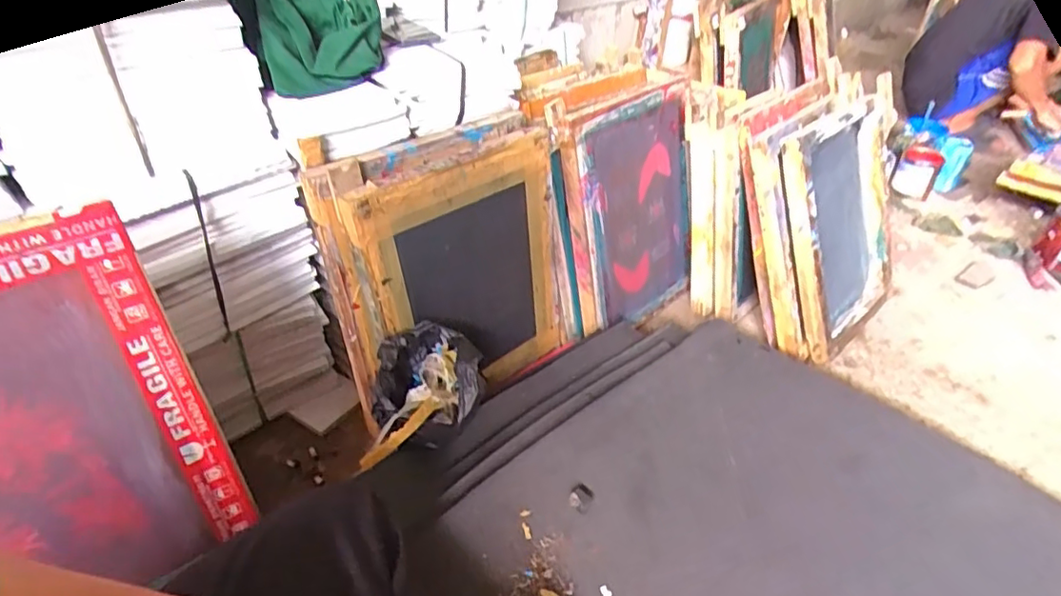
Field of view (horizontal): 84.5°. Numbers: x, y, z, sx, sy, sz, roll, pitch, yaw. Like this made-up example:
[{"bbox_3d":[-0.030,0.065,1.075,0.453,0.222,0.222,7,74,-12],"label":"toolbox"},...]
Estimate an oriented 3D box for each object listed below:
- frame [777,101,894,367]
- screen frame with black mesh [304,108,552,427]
[{"bbox_3d":[0.630,-0.142,1.178,0.355,0.449,0.043,-31,25,-32],"label":"frame"},{"bbox_3d":[-0.118,-0.039,0.963,0.401,0.446,0.081,-25,40,-31],"label":"screen frame with black mesh"}]

